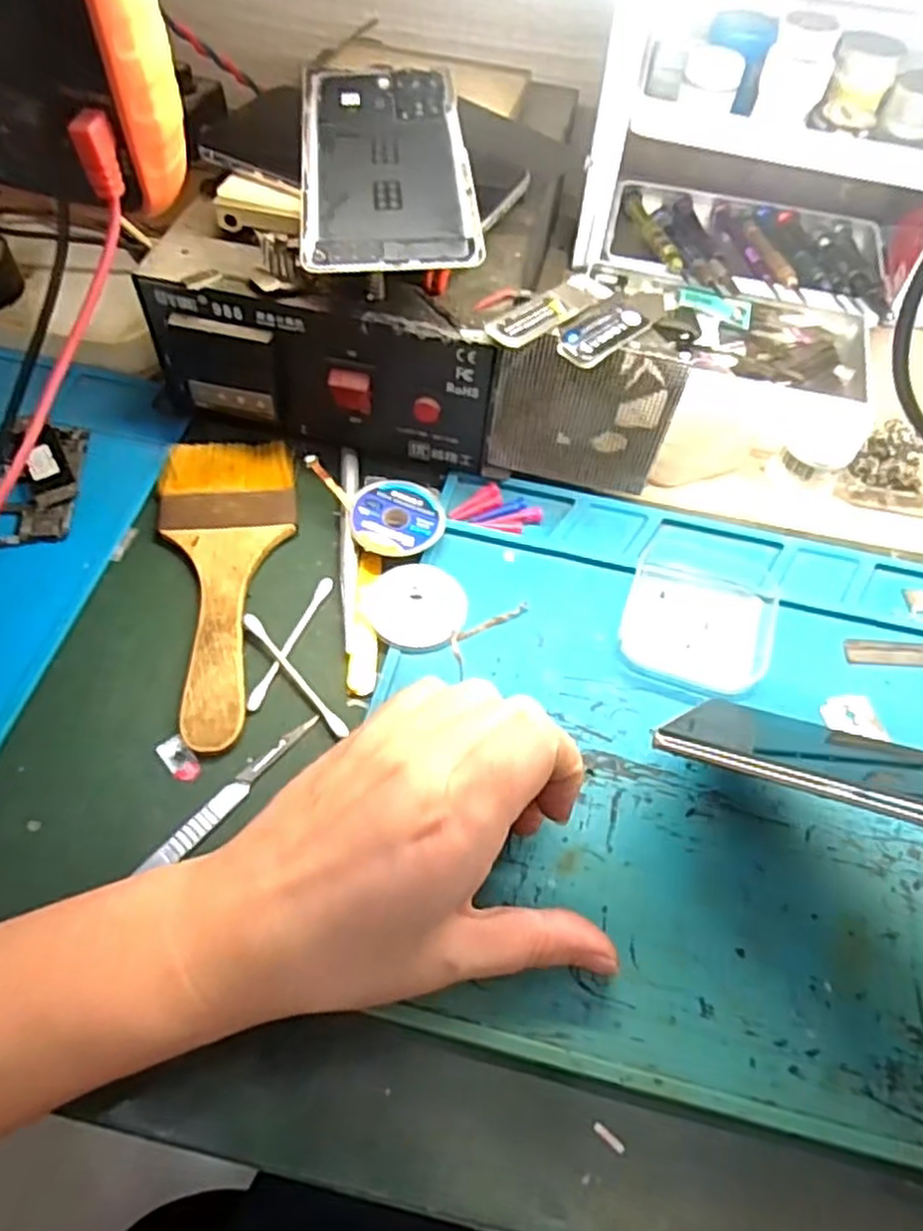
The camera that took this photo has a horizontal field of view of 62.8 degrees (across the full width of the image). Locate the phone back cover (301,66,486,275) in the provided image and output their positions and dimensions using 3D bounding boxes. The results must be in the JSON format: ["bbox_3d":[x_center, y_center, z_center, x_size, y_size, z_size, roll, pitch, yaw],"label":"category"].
[{"bbox_3d":[-0.033,-0.201,0.333,0.071,0.004,0.149,-4,61,-4],"label":"phone back cover"}]

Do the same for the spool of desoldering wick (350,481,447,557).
[{"bbox_3d":[-0.030,-0.046,0.359,0.043,0.010,0.044,1,57,-2],"label":"spool of desoldering wick"}]

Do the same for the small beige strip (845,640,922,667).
[{"bbox_3d":[0.201,0.017,0.339,0.055,0.004,0.013,4,57,0],"label":"small beige strip"}]

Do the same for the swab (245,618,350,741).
[{"bbox_3d":[-0.071,0.024,0.318,0.007,0.004,0.070,-35,65,-22],"label":"swab"}]

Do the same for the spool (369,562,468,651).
[{"bbox_3d":[-0.019,-0.005,0.336,0.042,0.009,0.040,1,57,-2],"label":"spool"}]

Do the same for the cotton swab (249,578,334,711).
[{"bbox_3d":[-0.073,0.011,0.328,0.006,0.004,0.071,18,58,9],"label":"cotton swab"}]

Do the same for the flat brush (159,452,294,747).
[{"bbox_3d":[-0.106,-0.016,0.339,0.061,0.010,0.158,-5,57,-6],"label":"flat brush"}]

